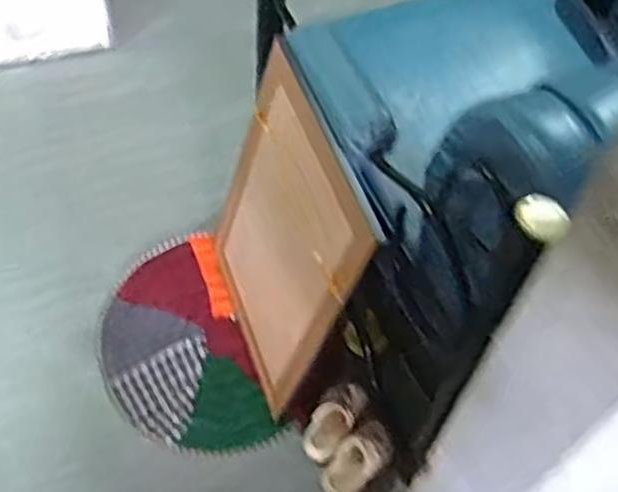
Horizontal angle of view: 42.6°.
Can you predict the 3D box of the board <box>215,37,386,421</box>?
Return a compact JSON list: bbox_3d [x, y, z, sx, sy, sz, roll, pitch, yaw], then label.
[{"bbox_3d":[-0.059,-0.003,1.385,0.031,0.592,0.417,-8,56,-25],"label":"board"}]

